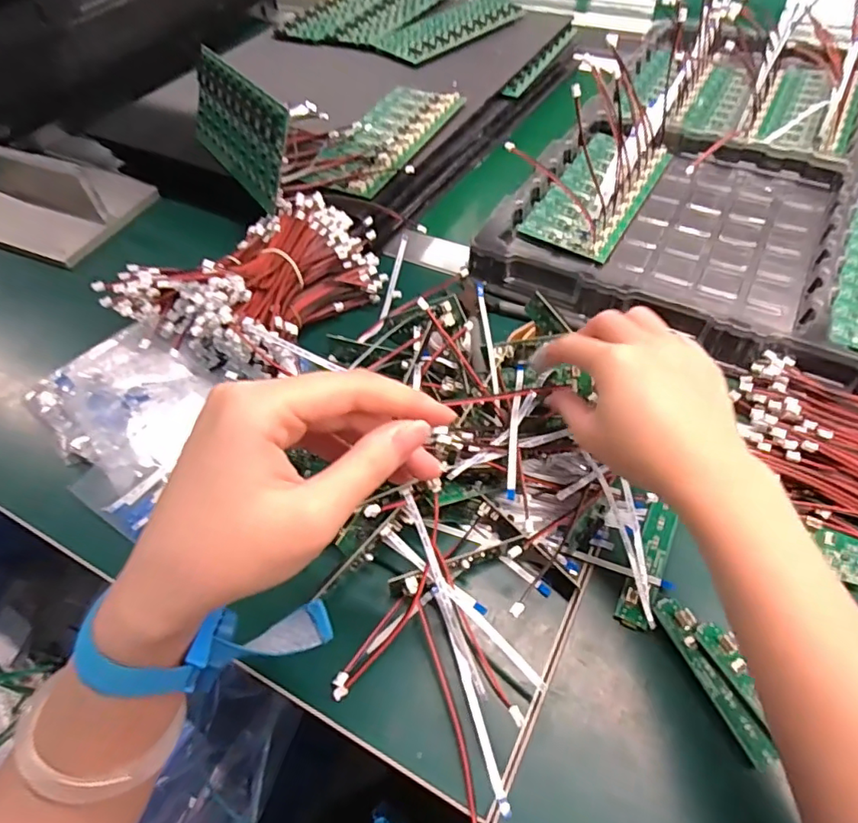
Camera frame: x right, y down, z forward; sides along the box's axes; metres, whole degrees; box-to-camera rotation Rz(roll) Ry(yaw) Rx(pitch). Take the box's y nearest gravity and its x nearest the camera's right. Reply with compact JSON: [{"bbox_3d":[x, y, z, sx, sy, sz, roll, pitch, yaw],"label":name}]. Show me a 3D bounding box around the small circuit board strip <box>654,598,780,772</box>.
[{"bbox_3d":[0.149,0.139,0.289,0.016,0.005,0.084,-19,56,-9],"label":"small circuit board strip"}]

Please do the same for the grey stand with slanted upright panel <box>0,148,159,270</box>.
[{"bbox_3d":[-0.417,-0.240,0.579,0.203,0.080,0.147,16,58,15],"label":"grey stand with slanted upright panel"}]

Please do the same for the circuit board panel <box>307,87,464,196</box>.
[{"bbox_3d":[-0.042,-0.273,0.540,0.085,0.012,0.199,19,57,17],"label":"circuit board panel"}]

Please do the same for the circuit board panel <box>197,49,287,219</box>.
[{"bbox_3d":[-0.173,-0.255,0.493,0.007,0.081,0.184,-10,46,-42],"label":"circuit board panel"}]

